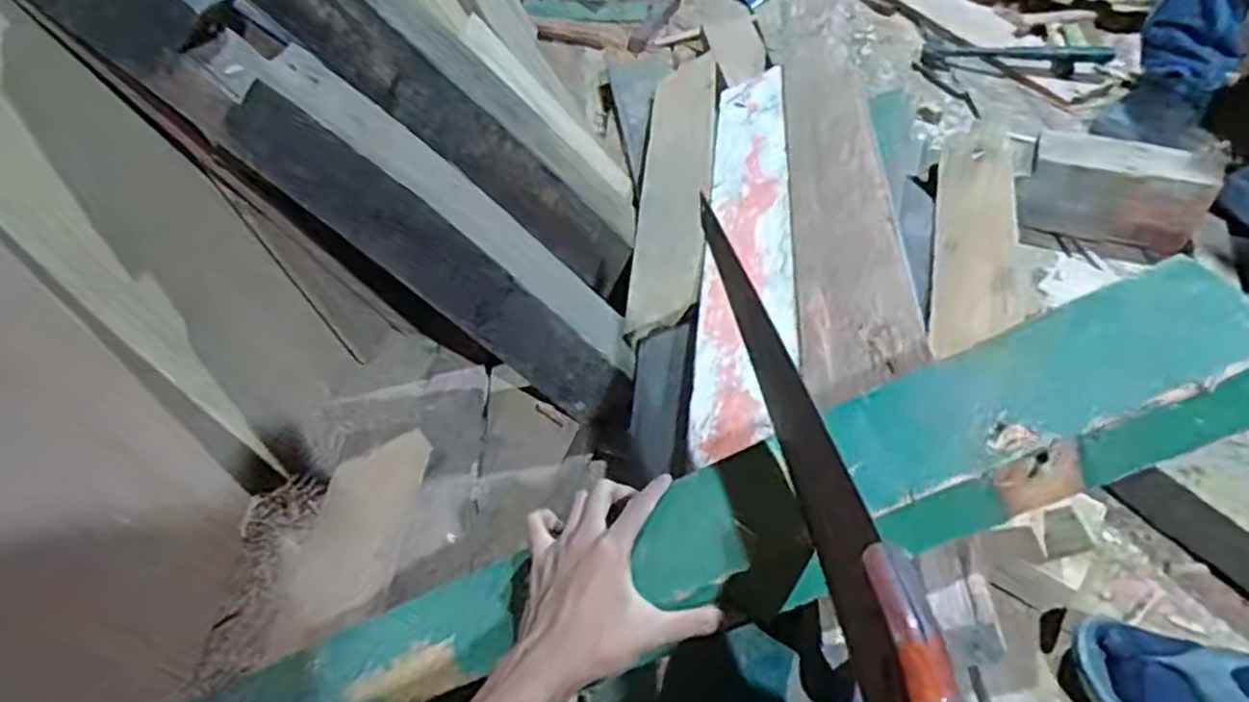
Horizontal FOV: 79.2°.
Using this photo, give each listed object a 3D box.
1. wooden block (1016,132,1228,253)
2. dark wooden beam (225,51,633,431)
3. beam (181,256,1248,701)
[{"bbox_3d":[0.704,-0.237,1.089,0.223,0.128,0.105,19,54,22],"label":"wooden block"},{"bbox_3d":[-0.184,-0.110,0.847,0.131,0.510,0.115,-24,37,38],"label":"dark wooden beam"},{"bbox_3d":[-0.020,0.167,0.546,0.883,0.045,0.111,-25,47,13],"label":"beam"}]

